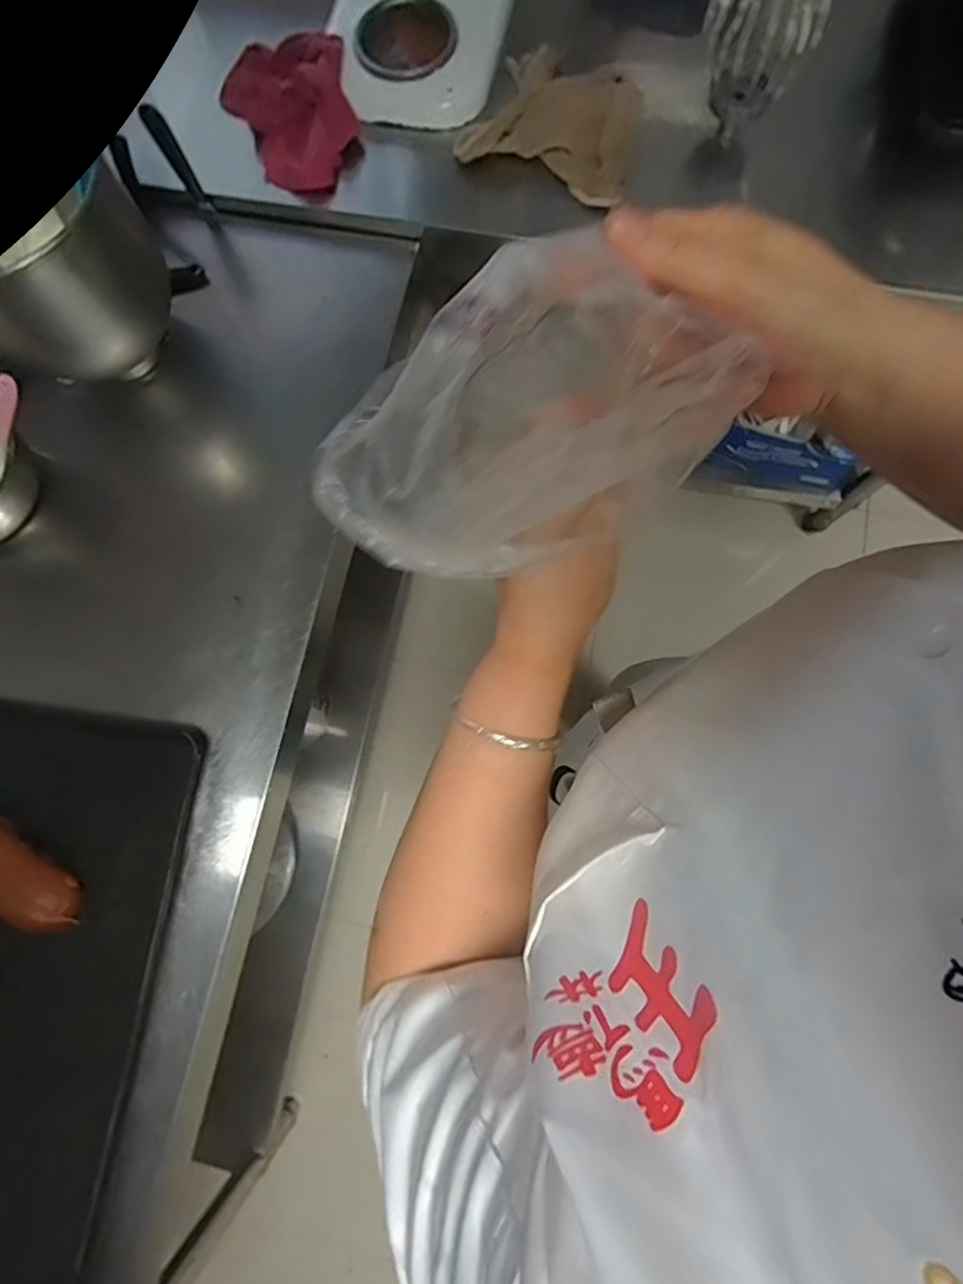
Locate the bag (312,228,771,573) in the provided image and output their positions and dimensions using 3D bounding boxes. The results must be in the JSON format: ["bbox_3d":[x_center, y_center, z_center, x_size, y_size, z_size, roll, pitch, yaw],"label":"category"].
[{"bbox_3d":[0.024,-0.080,0.233,0.095,0.061,0.154,43,82,7],"label":"bag"}]

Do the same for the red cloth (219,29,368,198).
[{"bbox_3d":[-0.241,-0.666,0.763,0.162,0.060,0.223,-16,78,-1],"label":"red cloth"}]

